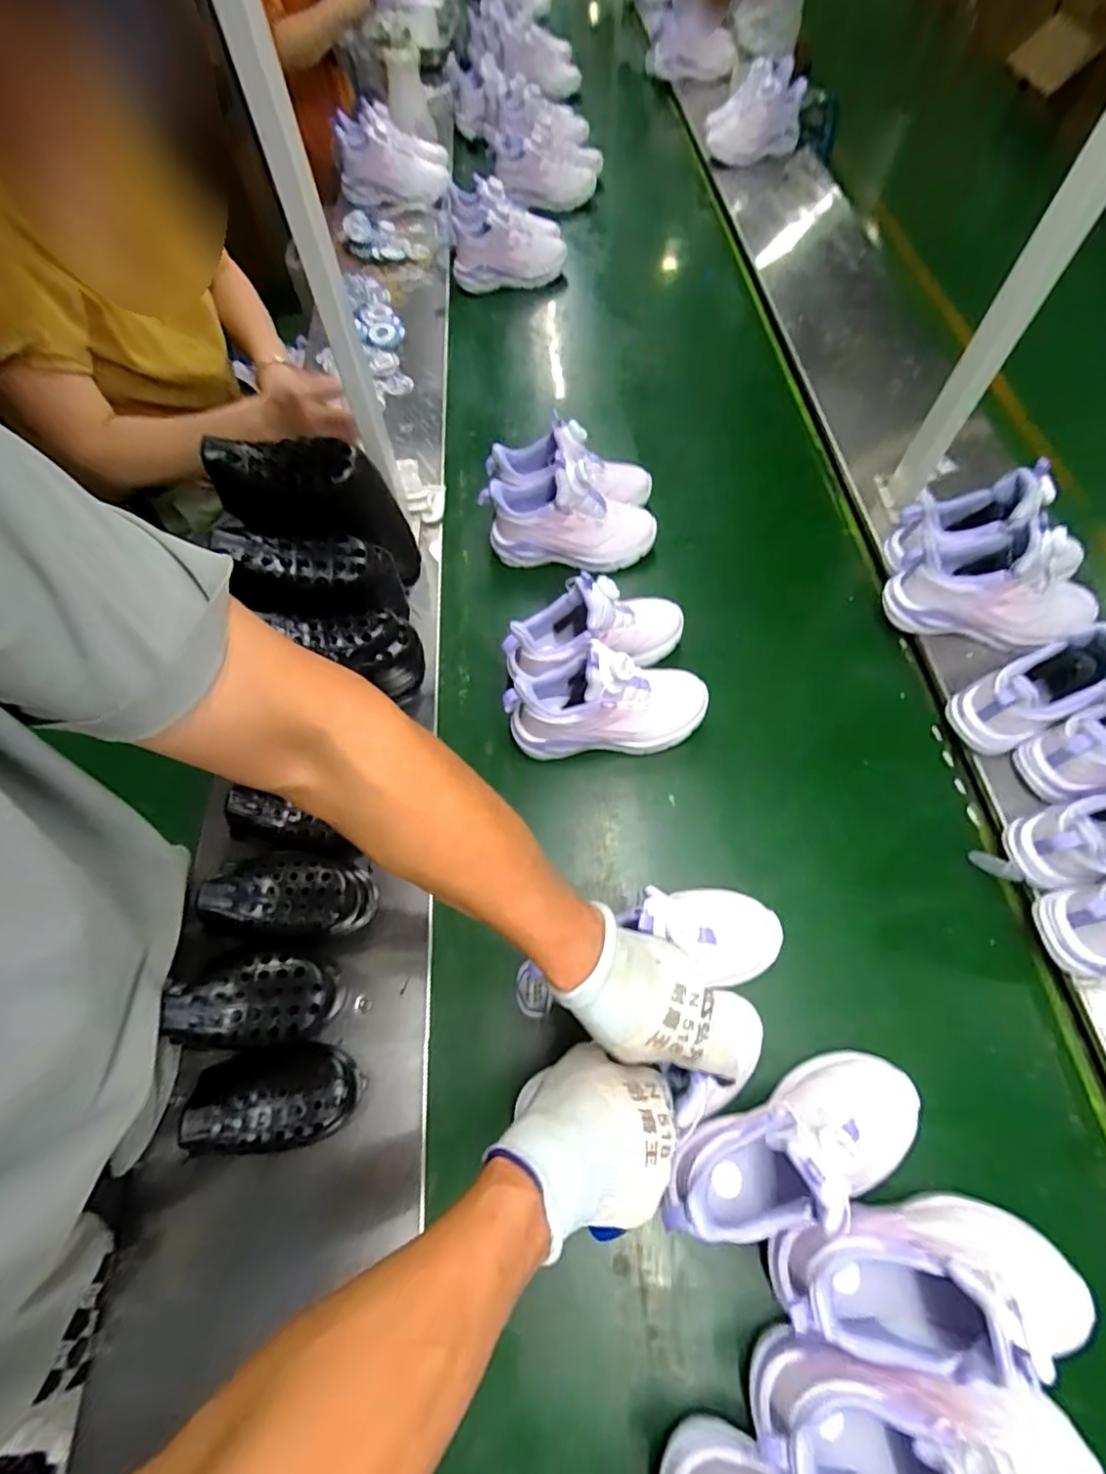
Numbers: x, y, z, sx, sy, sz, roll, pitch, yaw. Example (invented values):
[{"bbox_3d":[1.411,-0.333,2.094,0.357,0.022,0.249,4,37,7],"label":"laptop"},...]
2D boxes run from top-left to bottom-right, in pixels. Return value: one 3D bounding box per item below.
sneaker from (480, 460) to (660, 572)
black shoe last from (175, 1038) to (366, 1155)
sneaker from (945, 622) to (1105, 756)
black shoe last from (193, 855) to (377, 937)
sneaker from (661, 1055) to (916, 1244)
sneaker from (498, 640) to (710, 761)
[{"bbox_3d":[0.022,-0.279,0.739,0.211,0.137,0.079,1,66,4],"label":"sneaker"},{"bbox_3d":[-0.218,0.283,0.452,0.115,0.074,0.074,-11,66,-2],"label":"black shoe last"},{"bbox_3d":[0.474,-0.050,0.560,0.164,0.101,0.080,-39,62,33],"label":"sneaker"},{"bbox_3d":[-0.223,0.137,0.504,0.146,0.068,0.072,13,63,-28],"label":"black shoe last"},{"bbox_3d":[0.191,0.307,0.424,0.221,0.111,0.078,-14,65,-22],"label":"sneaker"},{"bbox_3d":[0.060,-0.038,0.611,0.216,0.129,0.082,-7,66,0],"label":"sneaker"}]

